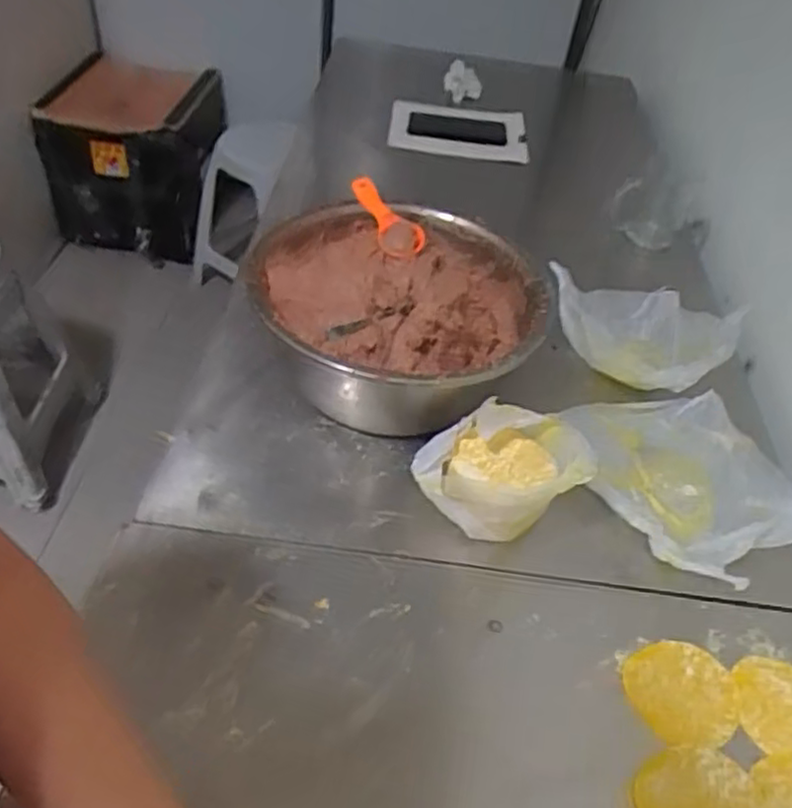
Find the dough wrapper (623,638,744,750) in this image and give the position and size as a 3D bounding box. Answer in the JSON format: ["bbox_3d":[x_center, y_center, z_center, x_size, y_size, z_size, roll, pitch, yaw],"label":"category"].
[{"bbox_3d":[0.220,0.220,0.548,0.083,0.005,0.078,4,44,-4],"label":"dough wrapper"}]

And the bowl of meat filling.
[{"bbox_3d":[0.004,-0.082,0.720,0.271,0.157,0.261,4,44,-4],"label":"bowl of meat filling"}]

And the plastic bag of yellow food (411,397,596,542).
[{"bbox_3d":[0.090,0.056,0.629,0.141,0.096,0.095,14,45,6],"label":"plastic bag of yellow food"}]

